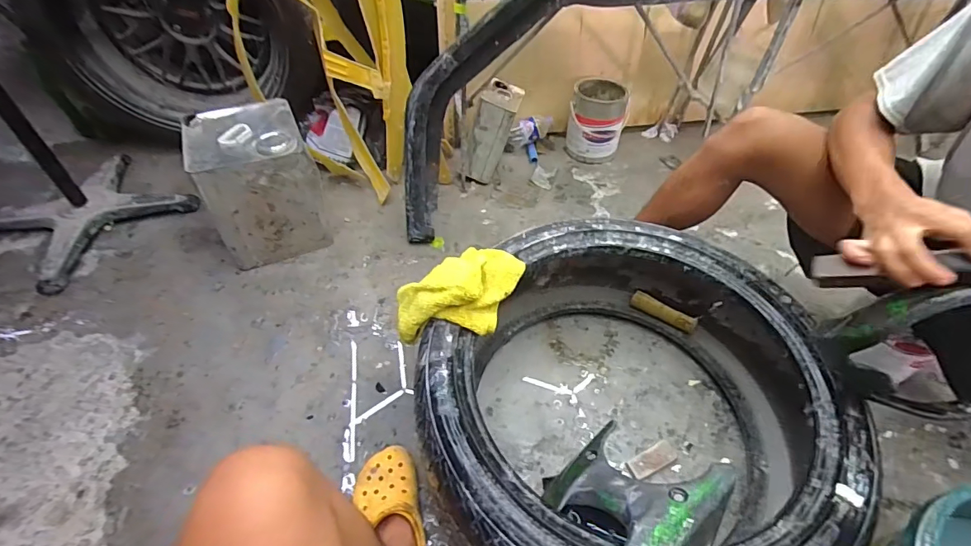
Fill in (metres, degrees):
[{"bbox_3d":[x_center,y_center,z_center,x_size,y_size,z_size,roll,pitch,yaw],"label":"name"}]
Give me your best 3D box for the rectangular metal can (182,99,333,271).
[{"bbox_3d":[-0.545,-0.225,1.145,0.248,0.291,0.259,-17,52,-16],"label":"rectangular metal can"}]

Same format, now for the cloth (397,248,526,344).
[{"bbox_3d":[-0.046,0.024,0.776,0.208,0.101,0.151,4,49,2],"label":"cloth"}]

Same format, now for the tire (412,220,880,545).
[{"bbox_3d":[0.248,0.213,0.803,0.599,0.276,0.685,26,53,20],"label":"tire"}]

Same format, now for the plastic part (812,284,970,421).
[{"bbox_3d":[0.562,0.094,0.574,0.236,0.232,0.066,18,51,14],"label":"plastic part"}]

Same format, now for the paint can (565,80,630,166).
[{"bbox_3d":[0.350,-0.485,1.455,0.170,0.183,0.181,10,49,7],"label":"paint can"}]

